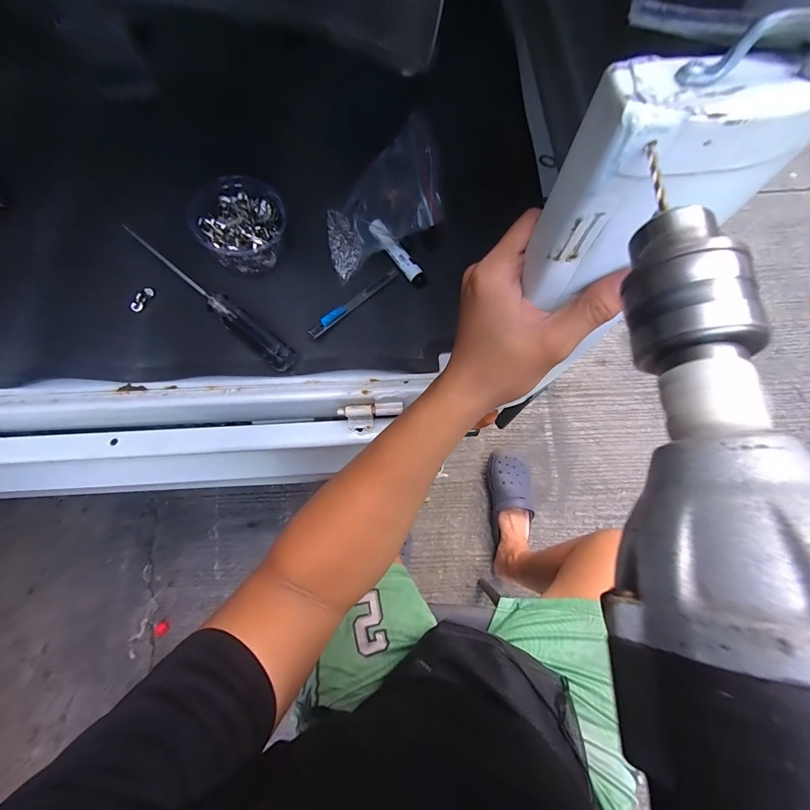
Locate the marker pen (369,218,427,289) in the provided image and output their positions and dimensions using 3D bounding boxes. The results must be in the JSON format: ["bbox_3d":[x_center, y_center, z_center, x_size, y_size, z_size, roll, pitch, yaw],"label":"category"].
[{"bbox_3d":[-0.008,-0.169,0.414,0.019,0.012,0.089,-39,89,-13],"label":"marker pen"}]

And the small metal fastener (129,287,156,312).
[{"bbox_3d":[-0.277,-0.111,0.391,0.006,0.014,0.030,24,71,11],"label":"small metal fastener"}]

